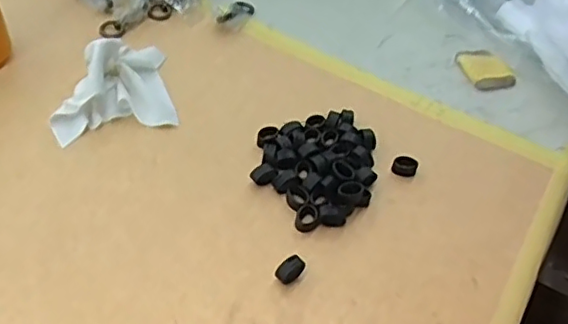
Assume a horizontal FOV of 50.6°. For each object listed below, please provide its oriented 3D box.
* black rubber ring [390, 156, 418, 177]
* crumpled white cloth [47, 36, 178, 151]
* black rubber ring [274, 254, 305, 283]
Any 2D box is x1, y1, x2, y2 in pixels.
[{"bbox_3d":[0.098,0.002,0.485,0.019,0.006,0.015,19,48,11],"label":"black rubber ring"},{"bbox_3d":[-0.146,-0.068,0.511,0.105,0.035,0.096,-12,48,-18],"label":"crumpled white cloth"},{"bbox_3d":[0.004,0.073,0.405,0.018,0.016,0.013,-31,58,-30],"label":"black rubber ring"}]

